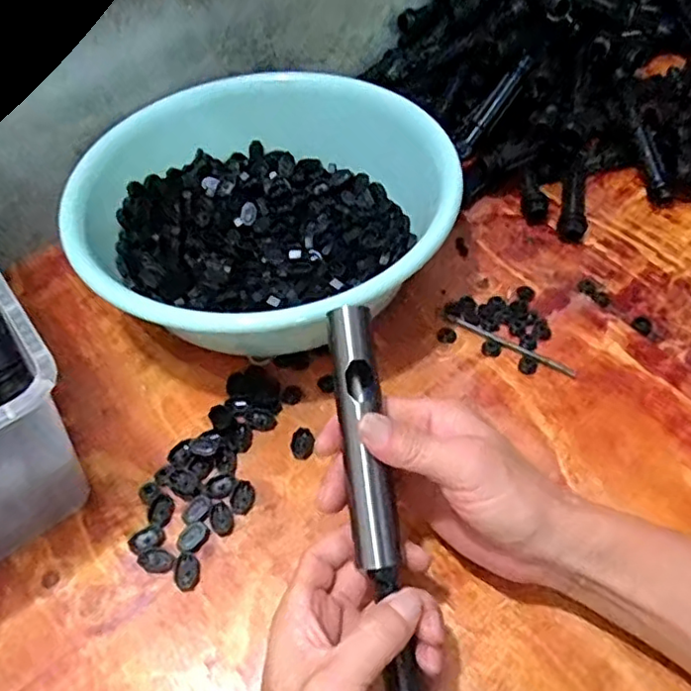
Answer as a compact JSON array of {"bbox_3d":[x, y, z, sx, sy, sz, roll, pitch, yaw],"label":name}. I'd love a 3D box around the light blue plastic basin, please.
[{"bbox_3d":[-0.066,-0.109,0.533,0.289,0.098,0.272,-1,53,2],"label":"light blue plastic basin"}]

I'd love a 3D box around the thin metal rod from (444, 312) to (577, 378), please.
[{"bbox_3d":[0.128,-0.003,0.498,0.111,0.004,0.008,29,59,22],"label":"thin metal rod"}]

